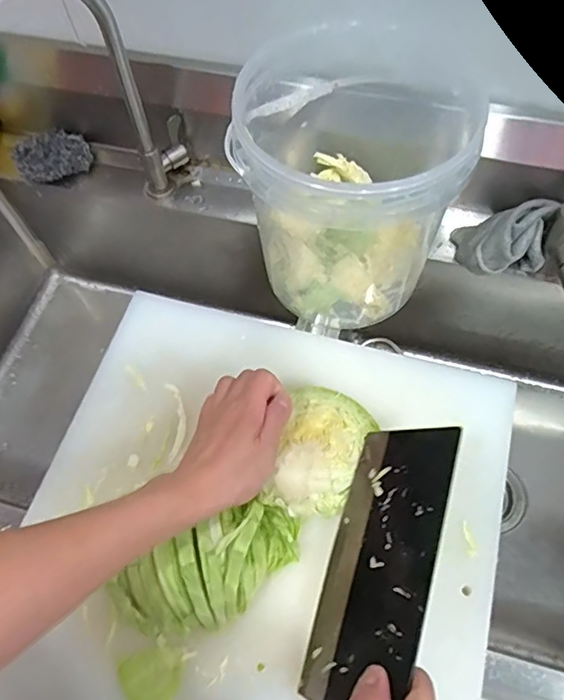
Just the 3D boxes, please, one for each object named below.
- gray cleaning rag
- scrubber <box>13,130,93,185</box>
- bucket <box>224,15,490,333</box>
[{"bbox_3d":[0.257,-0.129,0.624,0.097,0.061,0.066,6,64,6],"label":"gray cleaning rag"},{"bbox_3d":[-0.314,-0.264,0.740,0.098,0.040,0.067,-26,65,-10],"label":"scrubber"},{"bbox_3d":[0.052,-0.180,0.578,0.192,0.207,0.244,-9,64,-1],"label":"bucket"}]

